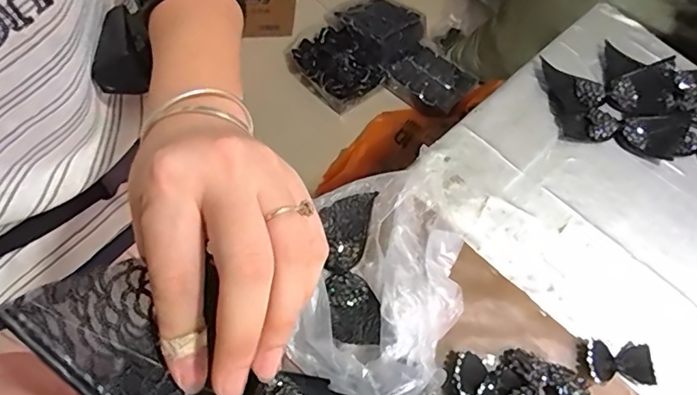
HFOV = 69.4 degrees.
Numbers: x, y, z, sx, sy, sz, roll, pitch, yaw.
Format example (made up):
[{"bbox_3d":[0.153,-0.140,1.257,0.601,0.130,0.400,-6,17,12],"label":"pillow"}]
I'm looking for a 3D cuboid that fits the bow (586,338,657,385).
[{"bbox_3d":[0.334,0.203,0.623,0.081,0.019,0.050,2,65,-3],"label":"bow"}]

